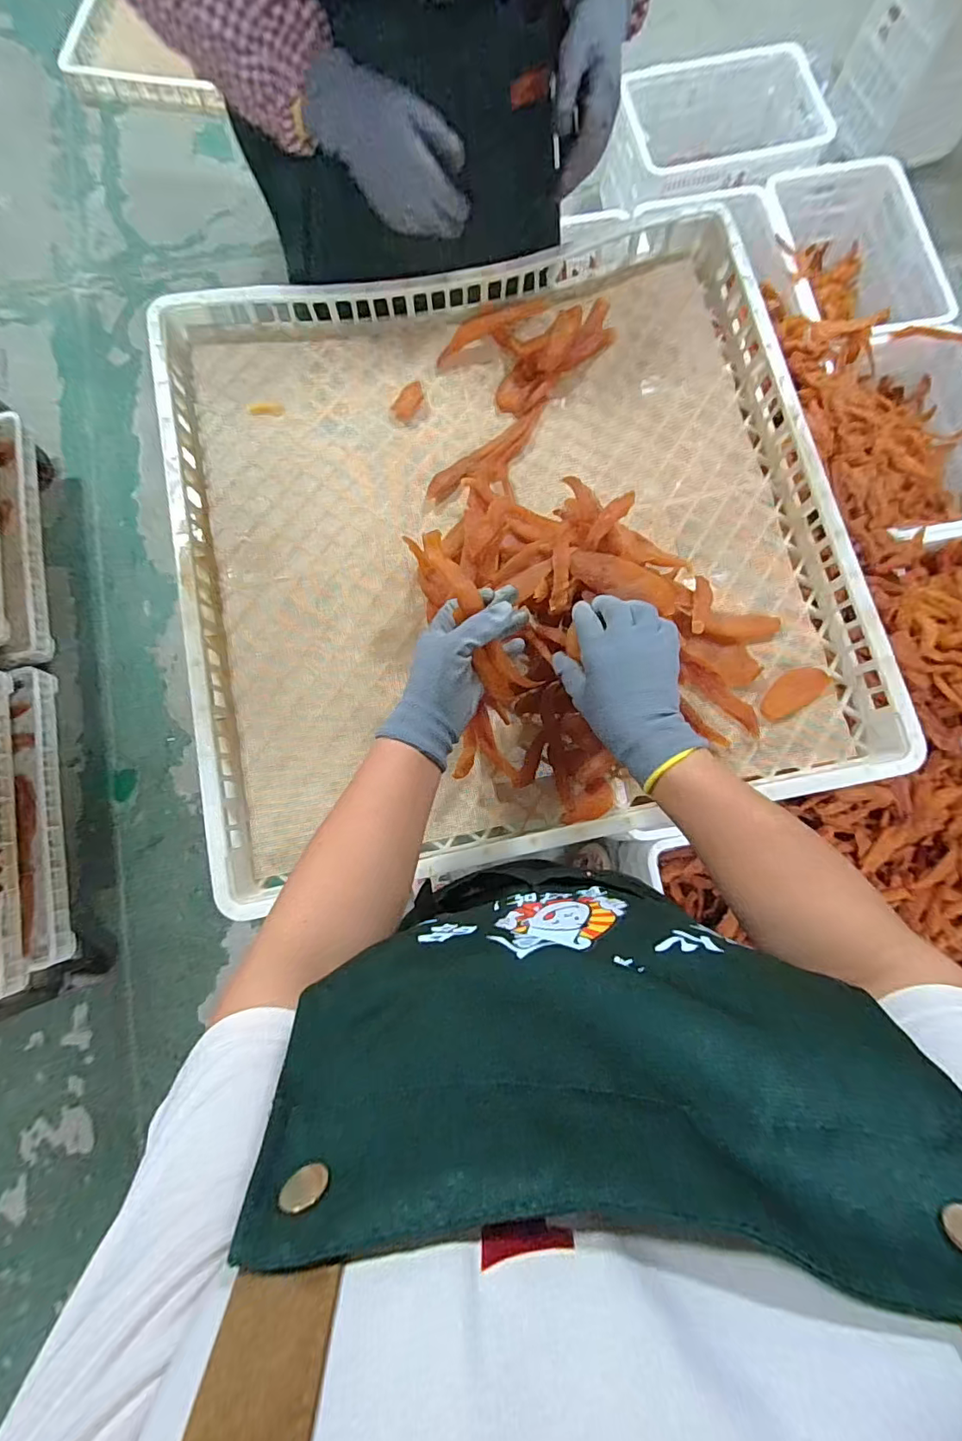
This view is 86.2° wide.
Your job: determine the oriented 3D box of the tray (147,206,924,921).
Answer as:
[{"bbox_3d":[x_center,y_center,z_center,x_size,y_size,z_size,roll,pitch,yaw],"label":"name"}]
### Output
[{"bbox_3d":[0.024,-0.207,0.558,0.676,0.067,0.666,-12,80,-4],"label":"tray"}]

